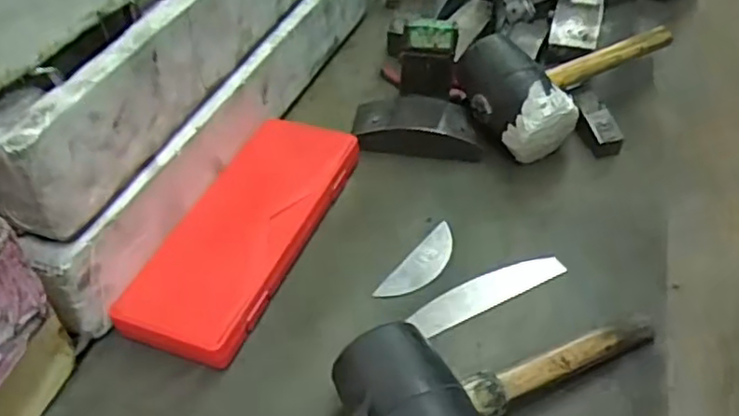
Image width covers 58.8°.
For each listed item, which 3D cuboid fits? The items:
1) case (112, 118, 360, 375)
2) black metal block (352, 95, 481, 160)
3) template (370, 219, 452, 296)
[{"bbox_3d":[-0.099,0.014,0.541,0.099,0.035,0.241,16,47,16],"label":"case"},{"bbox_3d":[0.047,-0.077,0.640,0.122,0.031,0.064,1,45,1],"label":"black metal block"},{"bbox_3d":[0.045,0.046,0.539,0.028,0.004,0.097,30,49,23],"label":"template"}]

